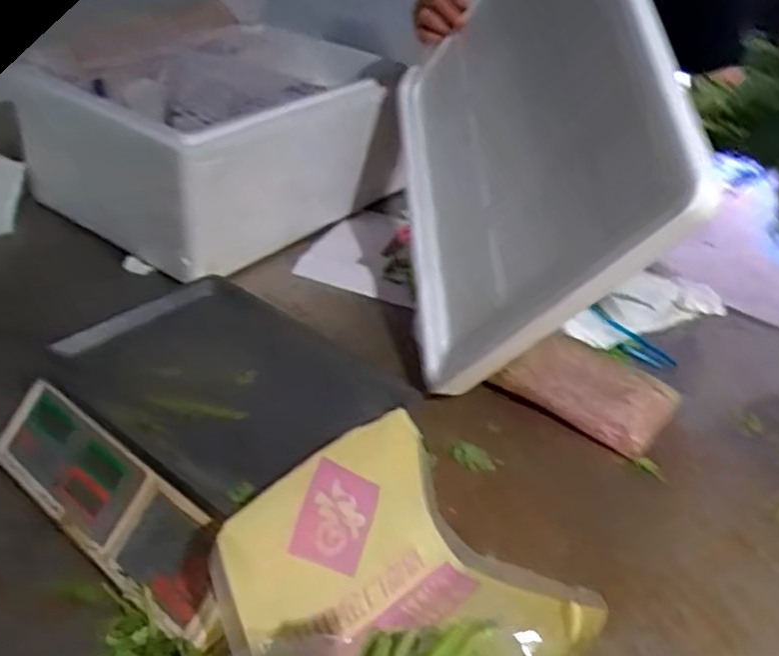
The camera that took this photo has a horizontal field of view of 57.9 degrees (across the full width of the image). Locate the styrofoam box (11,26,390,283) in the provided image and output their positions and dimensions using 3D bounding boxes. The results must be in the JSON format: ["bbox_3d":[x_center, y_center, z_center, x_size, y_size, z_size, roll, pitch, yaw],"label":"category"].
[{"bbox_3d":[-0.338,-0.375,1.365,0.447,0.247,0.607,23,38,22],"label":"styrofoam box"}]

